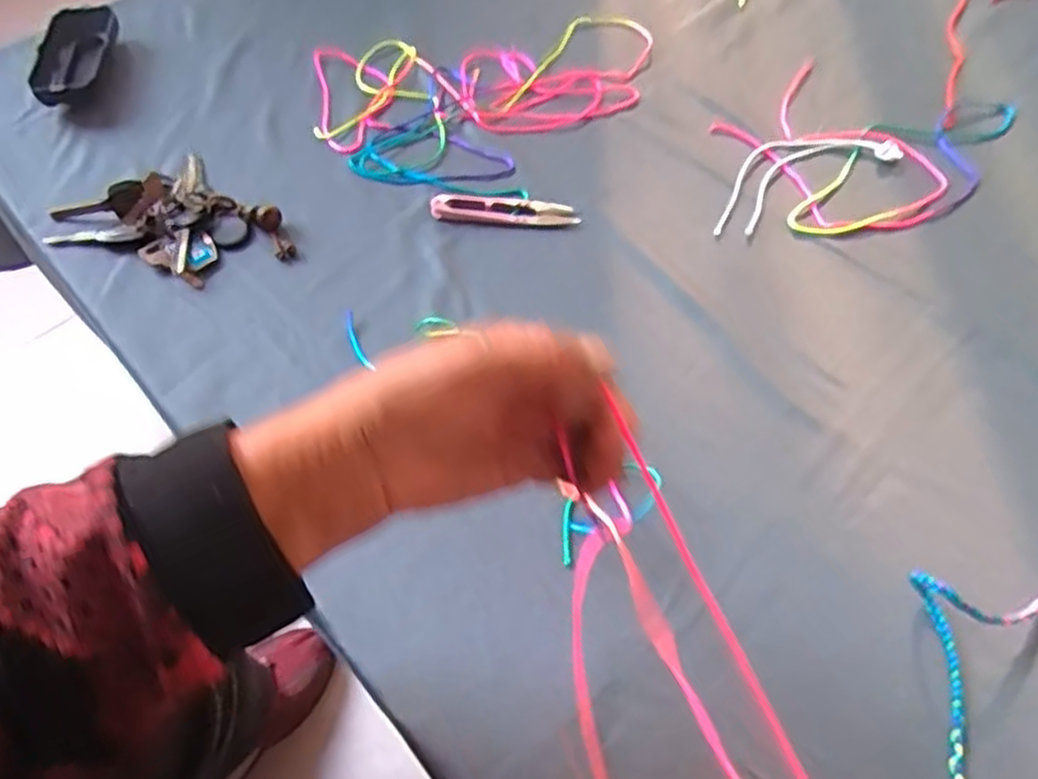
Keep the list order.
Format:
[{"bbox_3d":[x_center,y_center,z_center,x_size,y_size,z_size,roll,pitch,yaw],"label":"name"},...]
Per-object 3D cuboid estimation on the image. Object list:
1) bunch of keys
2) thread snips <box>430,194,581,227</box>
[{"bbox_3d":[-0.239,-0.111,0.524,0.147,0.026,0.112,39,65,22],"label":"bunch of keys"},{"bbox_3d":[-0.010,-0.126,0.534,0.101,0.007,0.025,7,57,5],"label":"thread snips"}]

